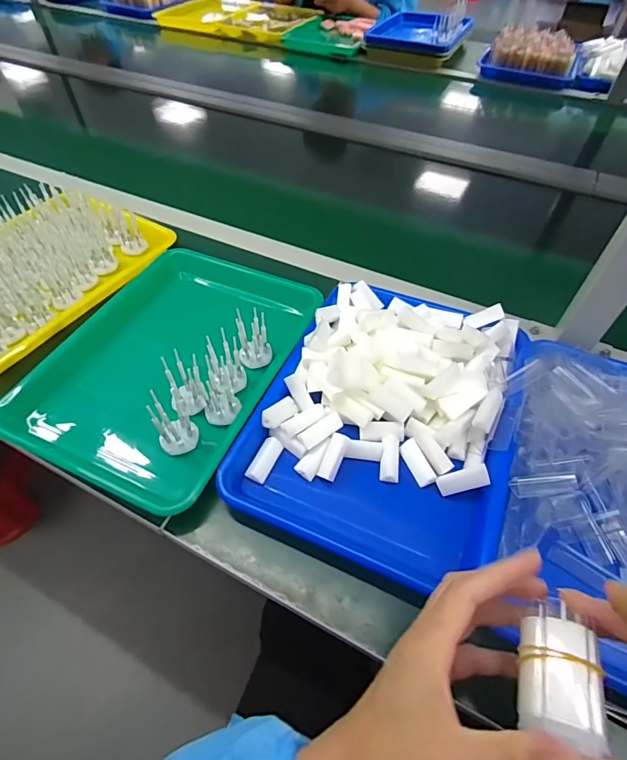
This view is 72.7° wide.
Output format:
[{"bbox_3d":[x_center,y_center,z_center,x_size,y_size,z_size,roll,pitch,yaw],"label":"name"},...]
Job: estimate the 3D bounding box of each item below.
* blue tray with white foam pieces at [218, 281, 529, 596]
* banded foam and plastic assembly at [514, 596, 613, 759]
[{"bbox_3d":[0.079,0.029,0.457,0.249,0.060,0.322,18,54,13],"label":"blue tray with white foam pieces"},{"bbox_3d":[0.127,0.149,0.219,0.033,0.023,0.059,12,53,8],"label":"banded foam and plastic assembly"}]

